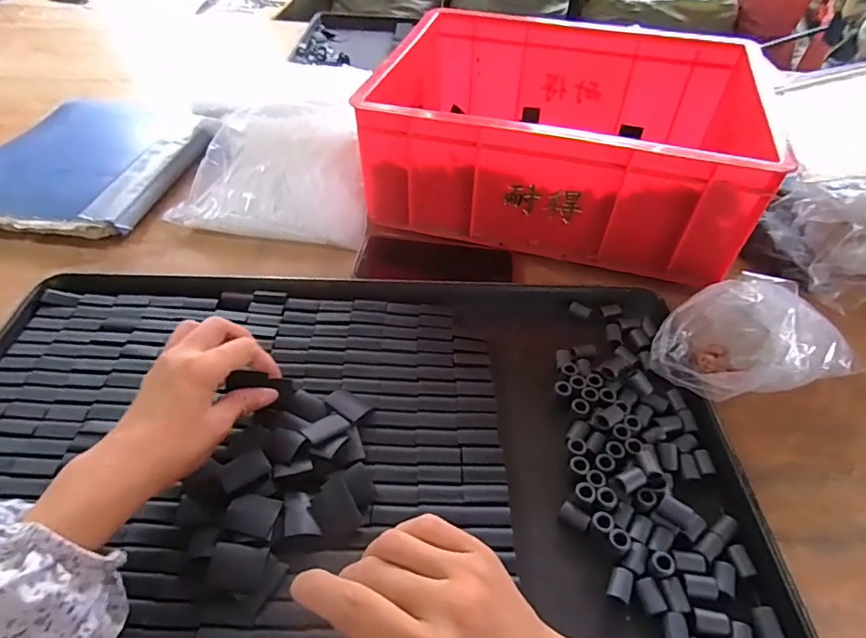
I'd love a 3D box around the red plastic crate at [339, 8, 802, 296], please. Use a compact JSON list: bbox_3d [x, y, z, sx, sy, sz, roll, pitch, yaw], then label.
[{"bbox_3d":[0.146,-0.215,0.610,0.411,0.146,0.293,14,47,11],"label":"red plastic crate"}]

